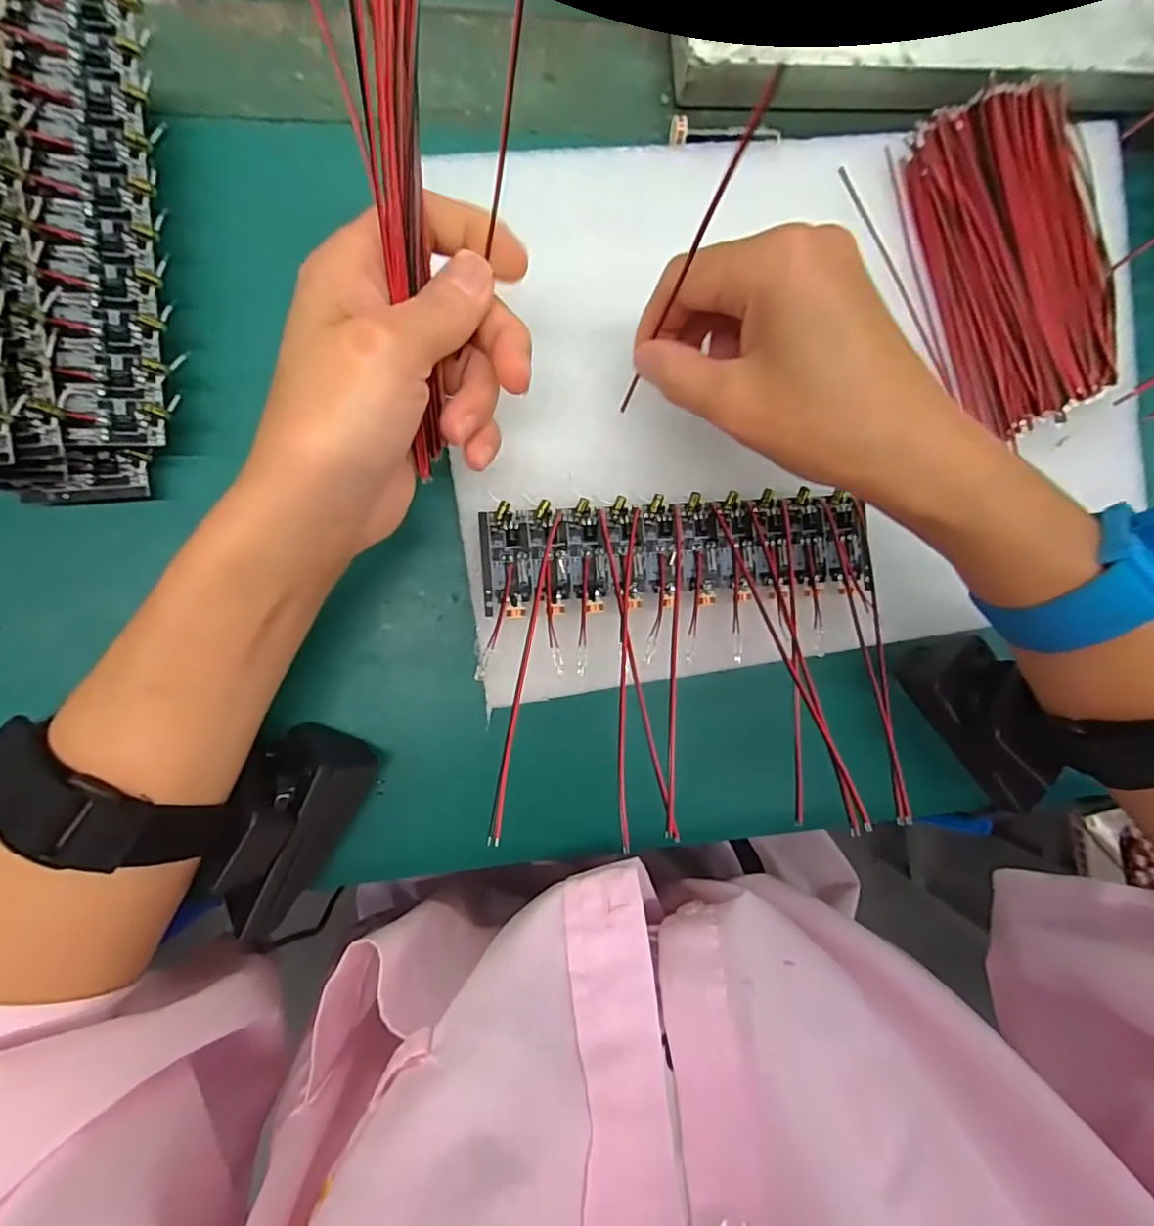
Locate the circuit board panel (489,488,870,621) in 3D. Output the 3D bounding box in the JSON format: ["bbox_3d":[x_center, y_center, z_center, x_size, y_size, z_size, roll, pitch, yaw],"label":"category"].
[{"bbox_3d":[0.044,-0.025,0.228,0.161,0.005,0.044,-4,92,-6],"label":"circuit board panel"}]

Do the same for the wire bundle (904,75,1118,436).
[{"bbox_3d":[0.190,-0.152,0.238,0.068,0.012,0.136,-17,93,-6],"label":"wire bundle"}]

